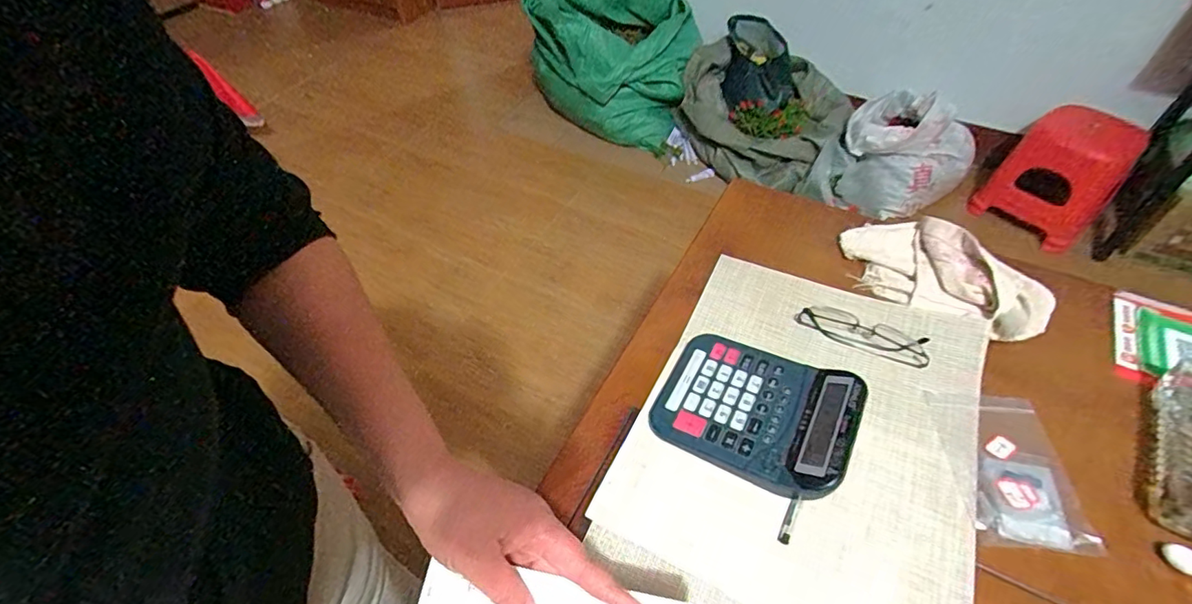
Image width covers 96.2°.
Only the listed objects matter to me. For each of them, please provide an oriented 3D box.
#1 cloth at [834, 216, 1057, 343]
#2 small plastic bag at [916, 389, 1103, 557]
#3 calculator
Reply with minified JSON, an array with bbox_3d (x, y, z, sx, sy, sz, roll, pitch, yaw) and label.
[{"bbox_3d":[0.400,-0.038,0.621,0.123,0.047,0.216,-38,57,-25],"label":"cloth"},{"bbox_3d":[0.375,0.149,0.488,0.095,0.008,0.144,1,50,6],"label":"small plastic bag"},{"bbox_3d":[0.152,0.105,0.517,0.174,0.044,0.139,22,55,22],"label":"calculator"}]

